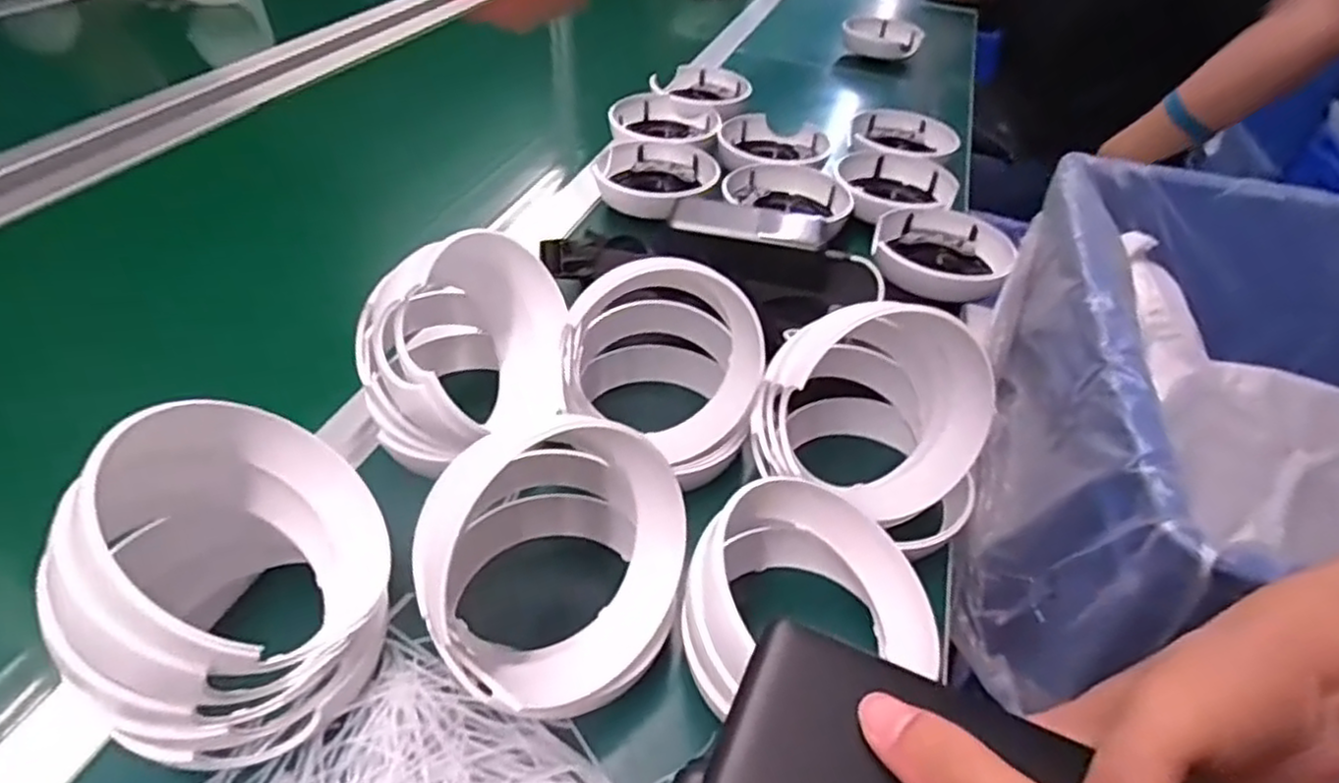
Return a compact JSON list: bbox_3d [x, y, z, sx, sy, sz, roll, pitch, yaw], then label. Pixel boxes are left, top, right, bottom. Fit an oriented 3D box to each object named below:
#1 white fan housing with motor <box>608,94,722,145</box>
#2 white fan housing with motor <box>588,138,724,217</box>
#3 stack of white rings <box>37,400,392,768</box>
[{"bbox_3d":[-0.005,-0.279,0.769,0.113,0.034,0.130,7,42,2],"label":"white fan housing with motor"},{"bbox_3d":[-0.013,-0.203,0.686,0.112,0.036,0.107,7,42,2],"label":"white fan housing with motor"},{"bbox_3d":[-0.185,0.074,0.306,0.113,0.120,0.123,-11,44,-17],"label":"stack of white rings"}]

